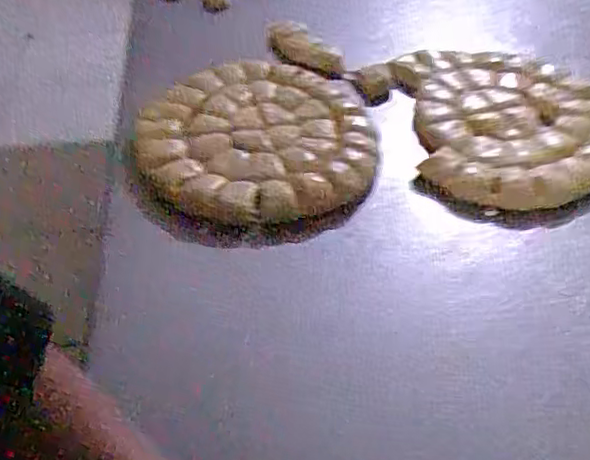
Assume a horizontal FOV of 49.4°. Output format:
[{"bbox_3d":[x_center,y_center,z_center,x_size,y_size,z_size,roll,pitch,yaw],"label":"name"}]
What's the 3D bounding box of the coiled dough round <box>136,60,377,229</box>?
[{"bbox_3d":[-0.043,-0.115,0.722,0.250,0.019,0.273,-1,44,-3],"label":"coiled dough round"}]

